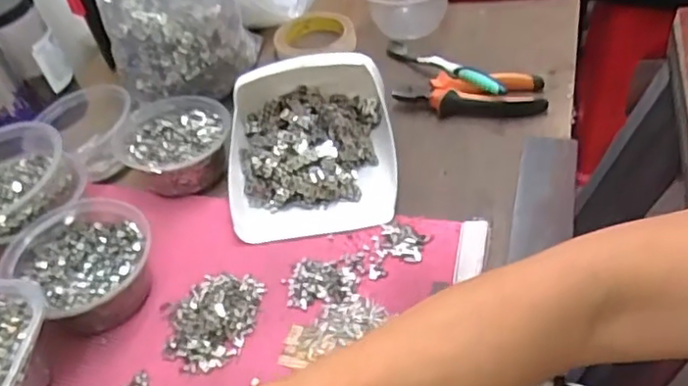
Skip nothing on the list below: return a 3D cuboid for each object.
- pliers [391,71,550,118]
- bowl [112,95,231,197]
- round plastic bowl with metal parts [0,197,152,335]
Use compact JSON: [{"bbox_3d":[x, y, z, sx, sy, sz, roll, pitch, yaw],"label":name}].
[{"bbox_3d":[0.130,-0.099,0.659,0.150,0.032,0.049,-1,45,11],"label":"pliers"},{"bbox_3d":[-0.168,-0.050,0.630,0.110,0.041,0.114,-6,44,6],"label":"bowl"},{"bbox_3d":[-0.210,0.060,0.525,0.120,0.056,0.104,23,55,28],"label":"round plastic bowl with metal parts"}]

